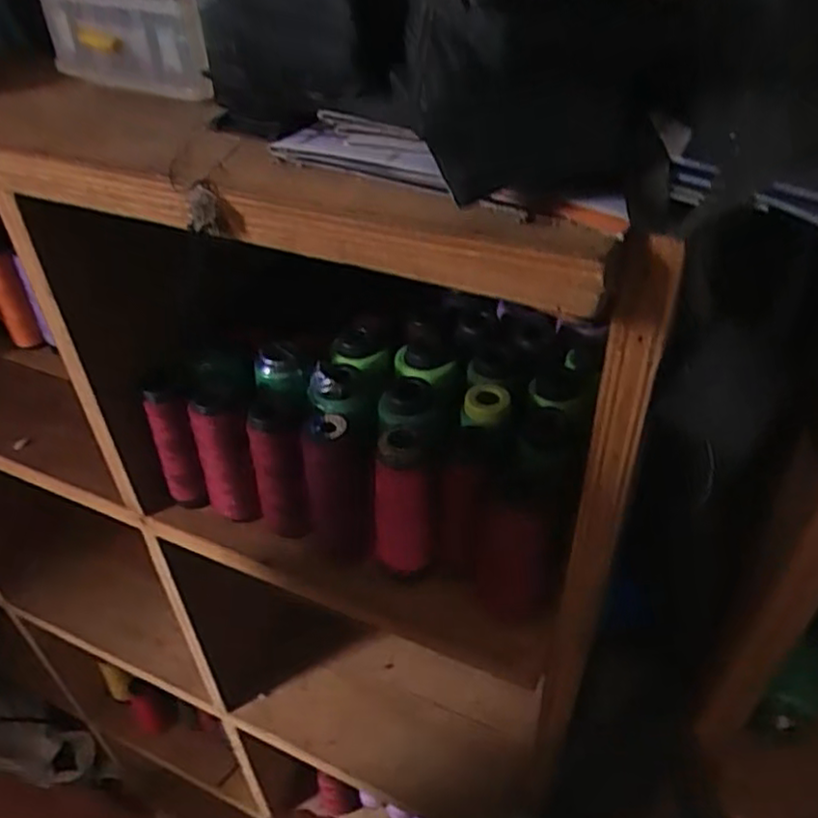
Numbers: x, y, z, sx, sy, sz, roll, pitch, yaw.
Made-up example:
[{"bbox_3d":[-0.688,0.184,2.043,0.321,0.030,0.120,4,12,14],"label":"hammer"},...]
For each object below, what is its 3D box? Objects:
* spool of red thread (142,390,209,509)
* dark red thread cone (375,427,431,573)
[{"bbox_3d":[-0.168,0.034,0.503,0.028,0.108,0.030,-1,41,1],"label":"spool of red thread"},{"bbox_3d":[-0.006,0.065,0.458,0.033,0.114,0.035,-6,41,-5],"label":"dark red thread cone"}]

